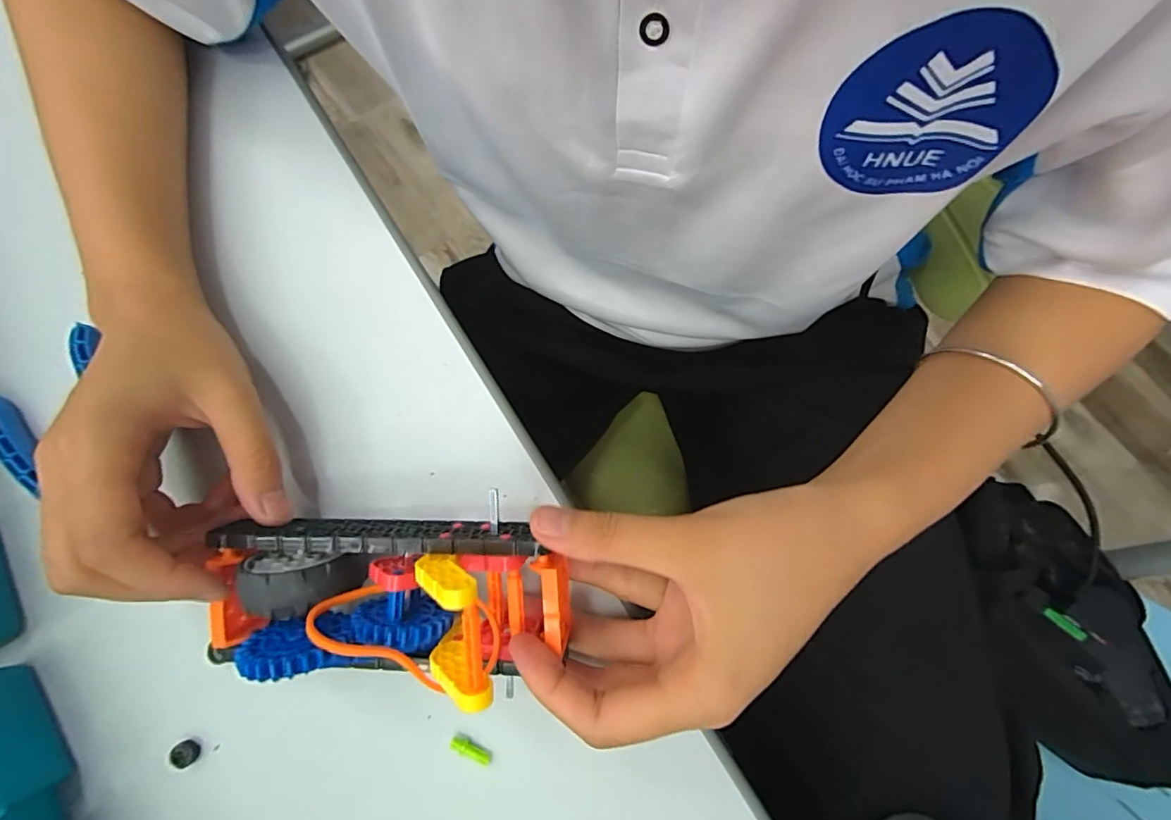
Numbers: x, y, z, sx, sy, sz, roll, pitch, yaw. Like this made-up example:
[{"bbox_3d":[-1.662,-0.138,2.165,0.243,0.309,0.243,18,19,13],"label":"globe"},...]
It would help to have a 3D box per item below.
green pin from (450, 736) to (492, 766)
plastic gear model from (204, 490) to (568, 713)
[{"bbox_3d":[-0.051,0.152,0.231,0.019,0.005,0.006,24,78,7],"label":"green pin"},{"bbox_3d":[-0.086,0.074,0.203,0.150,0.048,0.062,-1,76,9],"label":"plastic gear model"}]

